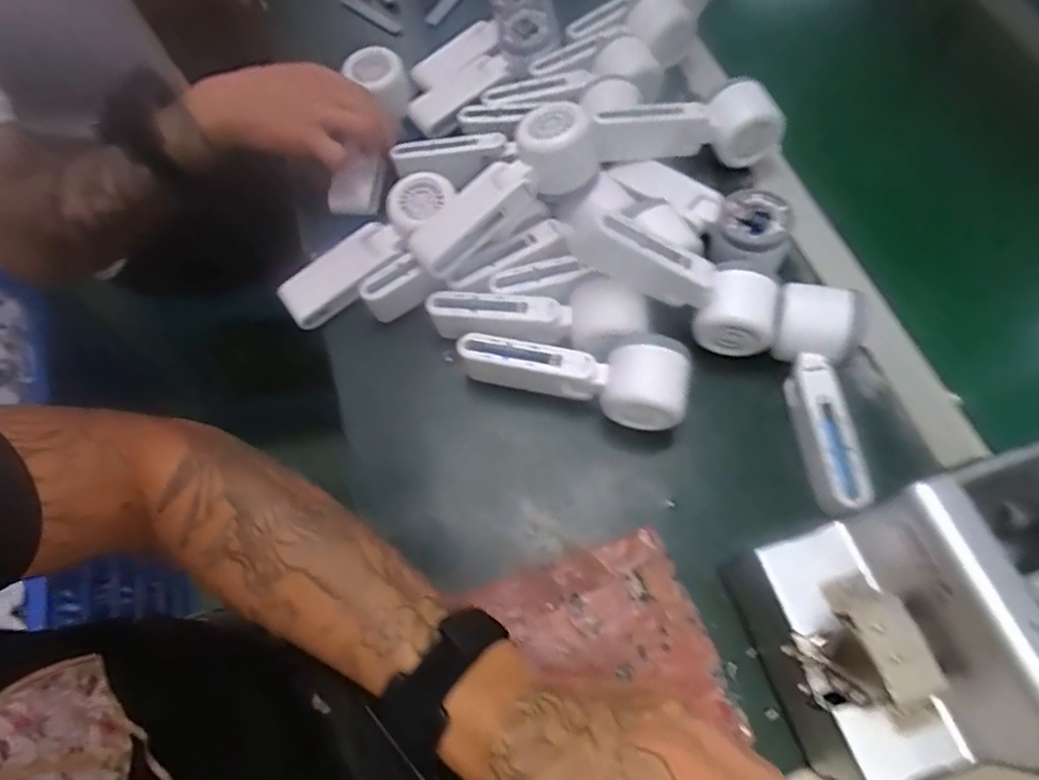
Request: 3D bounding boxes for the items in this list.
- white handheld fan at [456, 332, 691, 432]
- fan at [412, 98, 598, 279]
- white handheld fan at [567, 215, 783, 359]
[{"bbox_3d":[0.039,-0.012,0.445,0.168,0.051,0.057,10,66,7],"label":"white handheld fan"},{"bbox_3d":[-0.012,-0.151,0.463,0.166,0.048,0.059,-40,68,0],"label":"fan"},{"bbox_3d":[0.116,-0.086,0.439,0.163,0.054,0.059,26,66,-16],"label":"white handheld fan"}]

